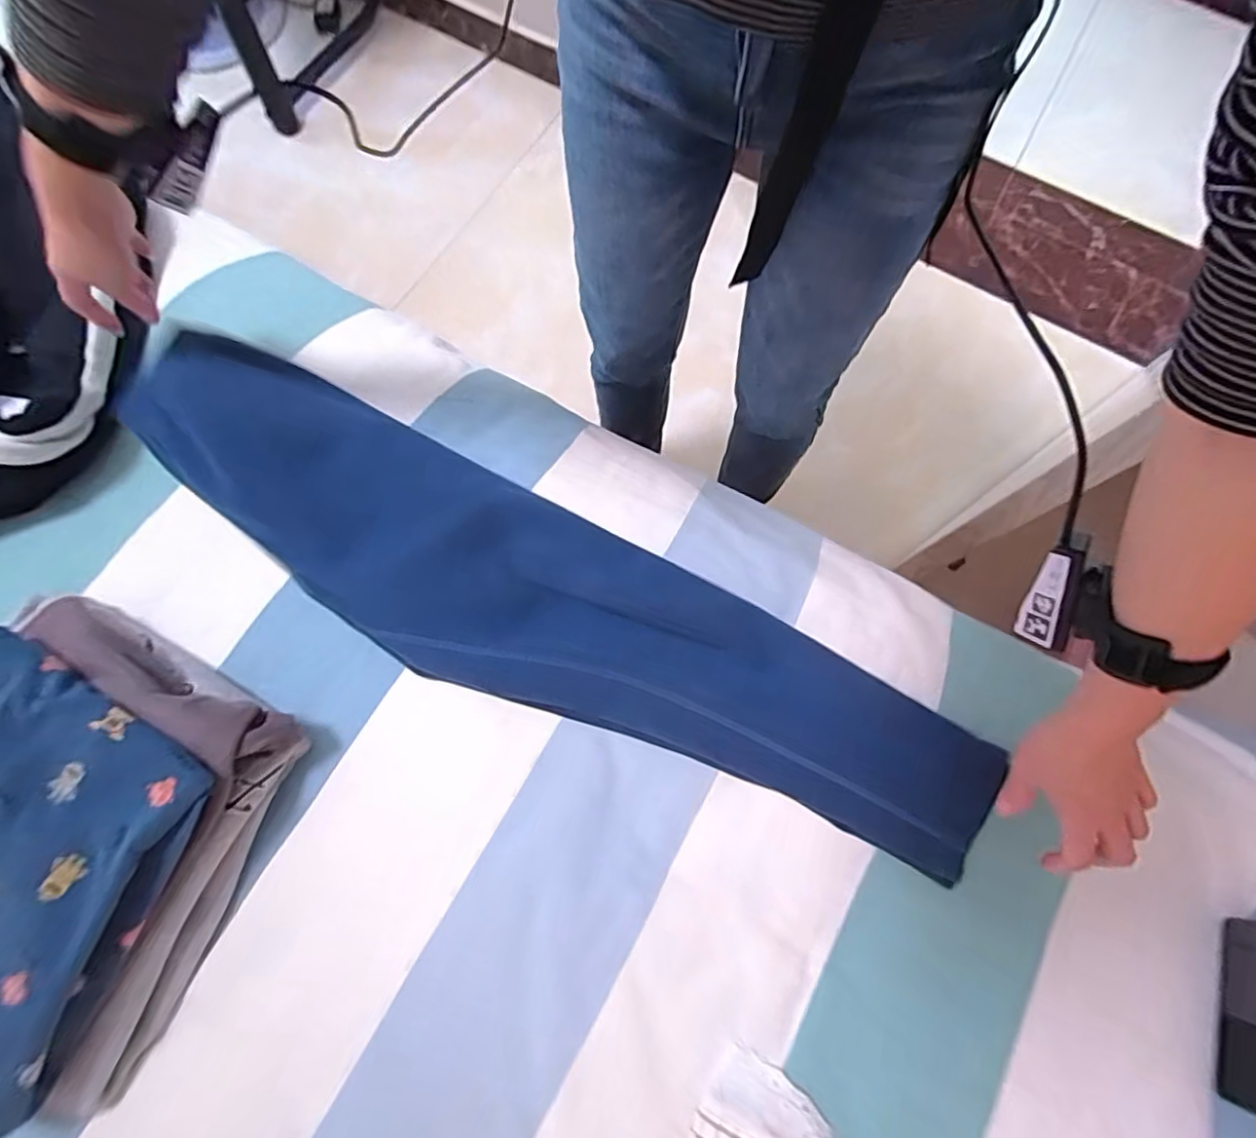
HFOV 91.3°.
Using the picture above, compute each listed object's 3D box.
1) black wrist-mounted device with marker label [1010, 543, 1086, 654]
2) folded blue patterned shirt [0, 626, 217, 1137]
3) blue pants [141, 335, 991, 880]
[{"bbox_3d":[0.267,0.017,0.388,0.014,0.024,0.066,2,116,-2],"label":"black wrist-mounted device with marker label"},{"bbox_3d":[-0.453,0.211,0.429,0.234,0.071,0.270,33,75,7],"label":"folded blue patterned shirt"},{"bbox_3d":[-0.071,0.032,0.555,0.823,0.054,0.180,27,74,1],"label":"blue pants"}]

